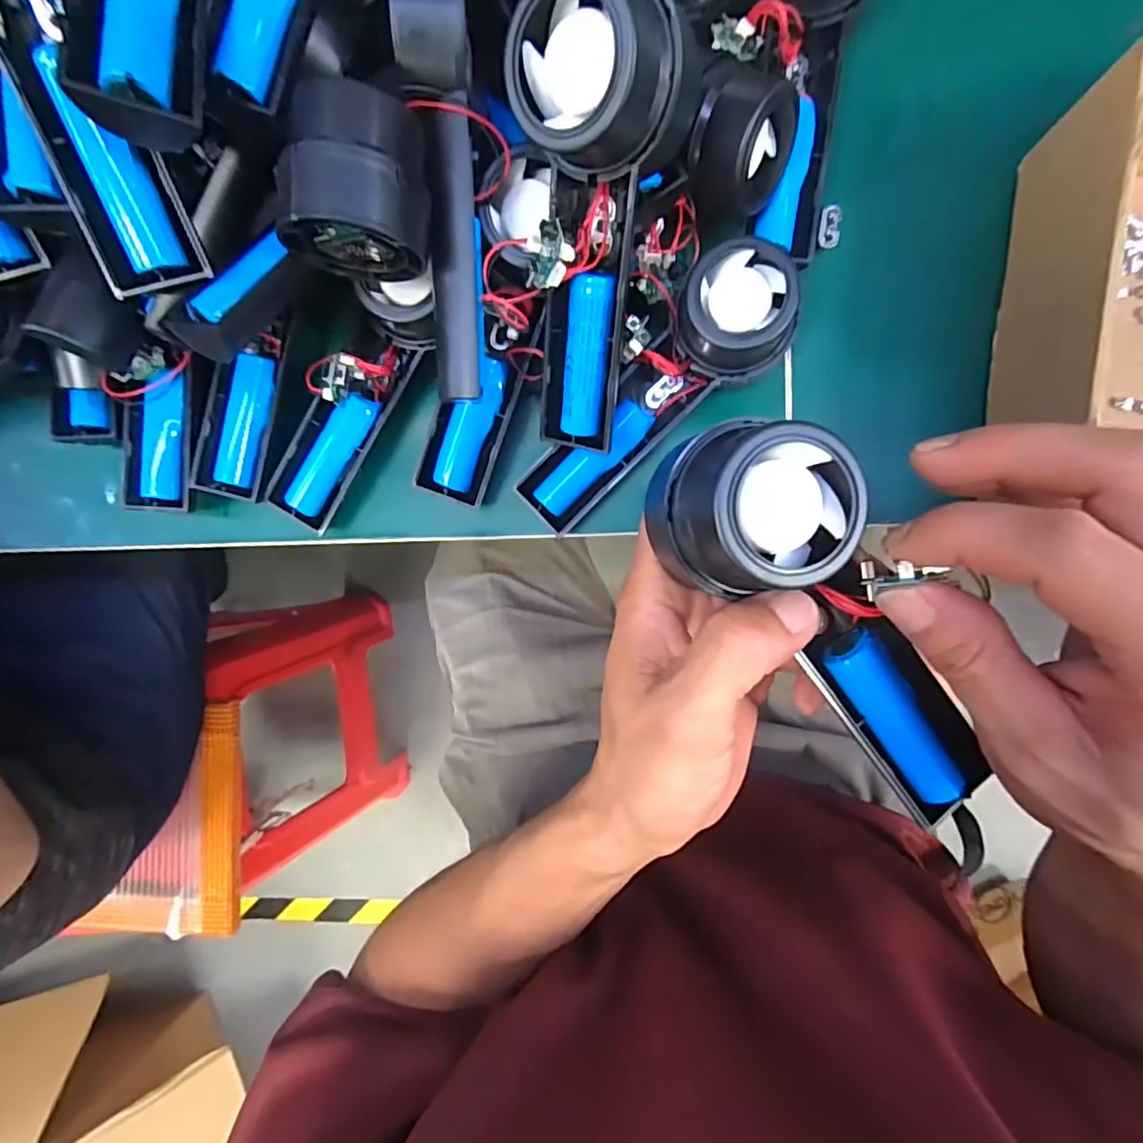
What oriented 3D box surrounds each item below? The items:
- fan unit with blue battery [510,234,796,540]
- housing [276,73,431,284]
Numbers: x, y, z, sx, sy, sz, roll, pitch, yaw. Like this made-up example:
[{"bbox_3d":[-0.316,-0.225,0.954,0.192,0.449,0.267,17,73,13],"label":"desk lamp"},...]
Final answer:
[{"bbox_3d":[0.040,-0.082,0.281,0.153,0.035,0.049,-43,88,16],"label":"fan unit with blue battery"},{"bbox_3d":[-0.079,-0.147,0.218,0.049,0.044,0.053,5,91,4],"label":"housing"}]

